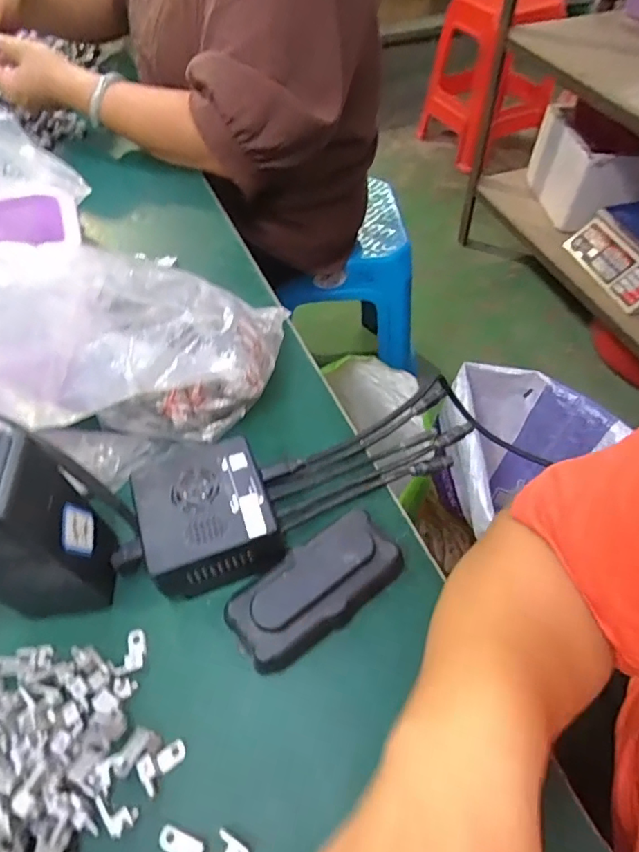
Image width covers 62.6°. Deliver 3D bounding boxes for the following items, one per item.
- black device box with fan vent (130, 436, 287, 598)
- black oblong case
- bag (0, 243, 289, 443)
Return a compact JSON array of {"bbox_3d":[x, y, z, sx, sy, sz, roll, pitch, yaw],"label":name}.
[{"bbox_3d":[-0.070,0.059,0.332,0.077,0.051,0.083,-19,55,-12],"label":"black device box with fan vent"},{"bbox_3d":[-0.001,0.096,0.315,0.105,0.031,0.047,-34,59,-21],"label":"black oblong case"},{"bbox_3d":[-0.140,-0.052,0.377,0.256,0.082,0.136,-1,51,-19],"label":"bag"}]

